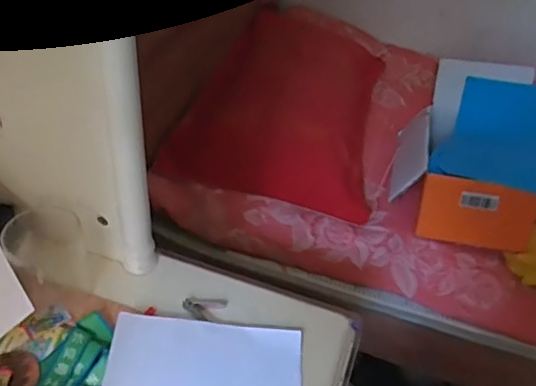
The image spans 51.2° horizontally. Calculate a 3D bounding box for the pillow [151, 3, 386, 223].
[{"bbox_3d":[0.053,-0.259,1.465,0.468,0.127,0.754,10,42,4],"label":"pillow"}]

